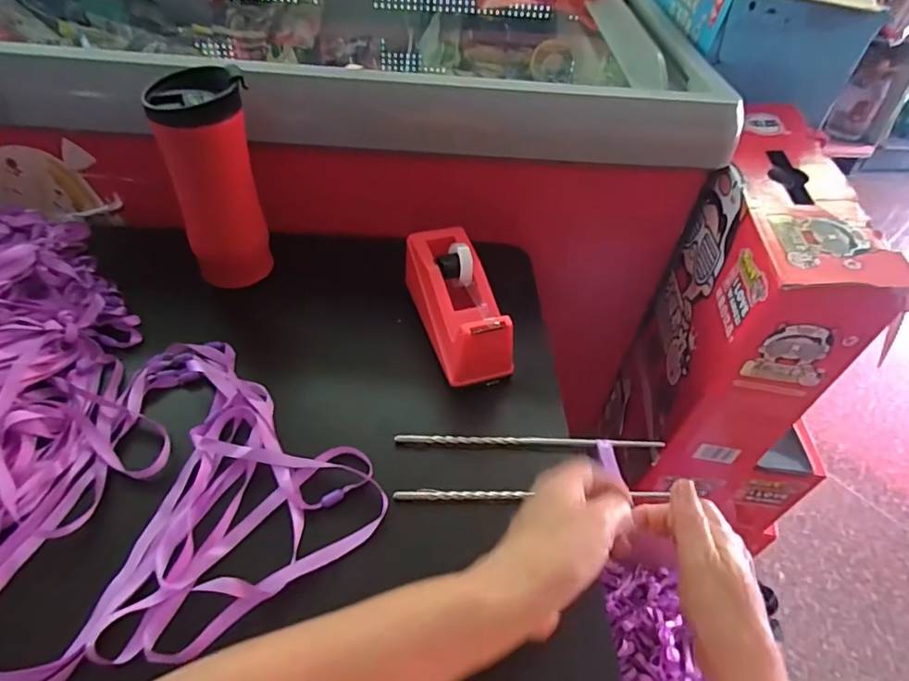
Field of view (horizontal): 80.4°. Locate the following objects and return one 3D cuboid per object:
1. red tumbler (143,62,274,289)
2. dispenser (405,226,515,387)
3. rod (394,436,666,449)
[{"bbox_3d":[-0.218,-0.141,0.495,0.077,0.183,0.065,-15,50,-20],"label":"red tumbler"},{"bbox_3d":[0.001,-0.036,0.497,0.063,0.060,0.158,-11,49,-16],"label":"dispenser"},{"bbox_3d":[0.055,0.082,0.443,0.203,0.010,0.009,3,46,-4],"label":"rod"}]

